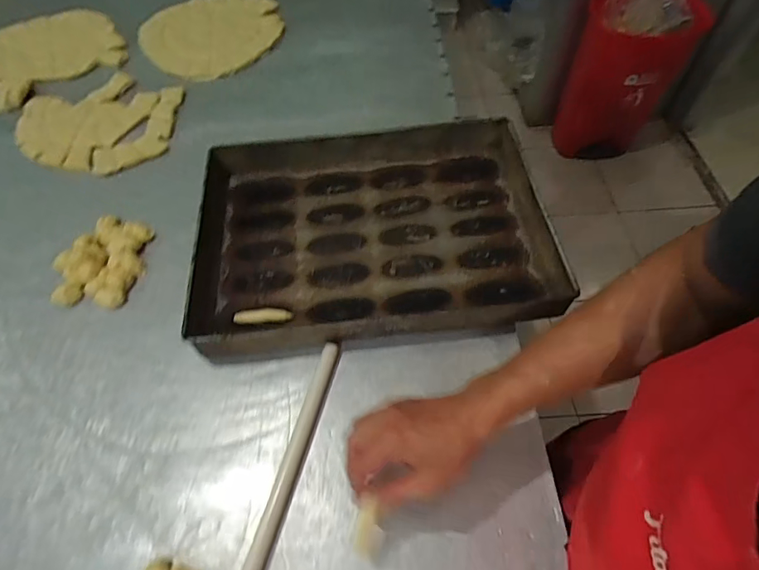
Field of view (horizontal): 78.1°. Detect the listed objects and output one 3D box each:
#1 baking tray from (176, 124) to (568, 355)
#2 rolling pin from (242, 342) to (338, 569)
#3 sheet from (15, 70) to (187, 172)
[{"bbox_3d":[-0.014,-0.090,0.706,0.520,0.052,0.372,-7,57,-3],"label":"baking tray"},{"bbox_3d":[-0.100,0.197,0.544,0.023,0.017,0.279,12,58,9],"label":"rolling pin"},{"bbox_3d":[-0.514,-0.304,0.874,0.286,0.018,0.242,-24,64,-14],"label":"sheet"}]

